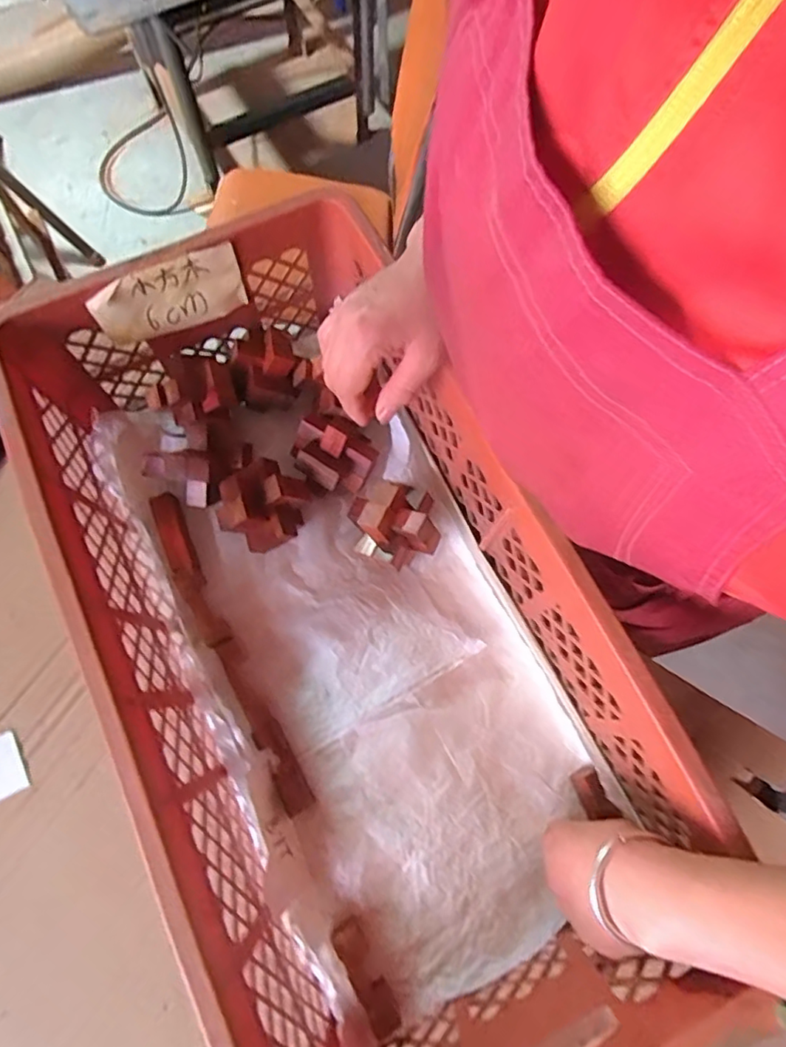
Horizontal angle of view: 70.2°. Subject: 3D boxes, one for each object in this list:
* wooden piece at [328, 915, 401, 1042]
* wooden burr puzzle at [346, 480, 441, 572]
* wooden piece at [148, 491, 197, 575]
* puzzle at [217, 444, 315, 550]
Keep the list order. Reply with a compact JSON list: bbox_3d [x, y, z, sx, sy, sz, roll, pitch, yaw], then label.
[{"bbox_3d":[-0.023,0.366,0.452,0.025,0.018,0.085,-27,77,-6],"label":"wooden piece"},{"bbox_3d":[0.002,0.002,0.524,0.083,0.064,0.073,25,77,7],"label":"wooden burr puzzle"},{"bbox_3d":[-0.216,0.010,0.548,0.023,0.020,0.084,-19,76,-4],"label":"wooden piece"},{"bbox_3d":[-0.122,-0.018,0.525,0.082,0.071,0.075,0,75,0],"label":"puzzle"}]

